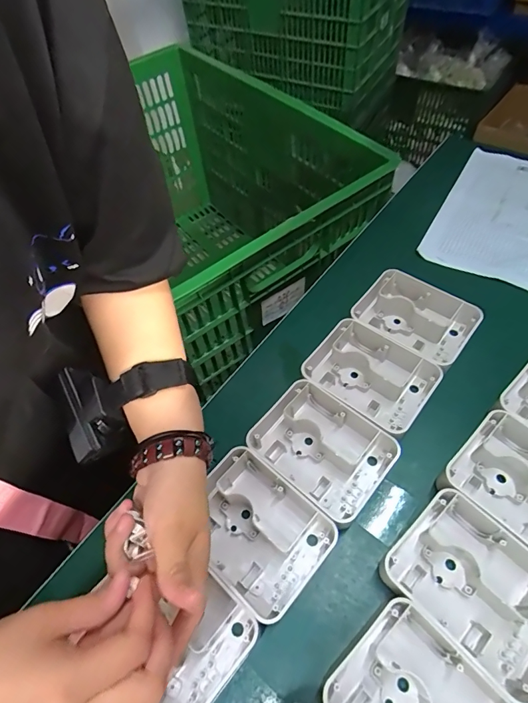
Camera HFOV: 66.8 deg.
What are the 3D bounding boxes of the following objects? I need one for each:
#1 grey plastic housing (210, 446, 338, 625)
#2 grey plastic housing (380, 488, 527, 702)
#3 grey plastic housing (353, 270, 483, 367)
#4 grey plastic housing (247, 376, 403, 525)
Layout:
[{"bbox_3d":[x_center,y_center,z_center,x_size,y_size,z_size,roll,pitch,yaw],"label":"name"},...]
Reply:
[{"bbox_3d":[-0.009,0.163,0.377,0.132,0.039,0.105,35,65,25],"label":"grey plastic housing"},{"bbox_3d":[0.175,0.194,0.329,0.130,0.040,0.100,38,67,26],"label":"grey plastic housing"},{"bbox_3d":[0.176,-0.039,0.483,0.132,0.041,0.097,35,65,25],"label":"grey plastic housing"},{"bbox_3d":[0.055,0.100,0.410,0.132,0.037,0.095,35,65,25],"label":"grey plastic housing"}]

